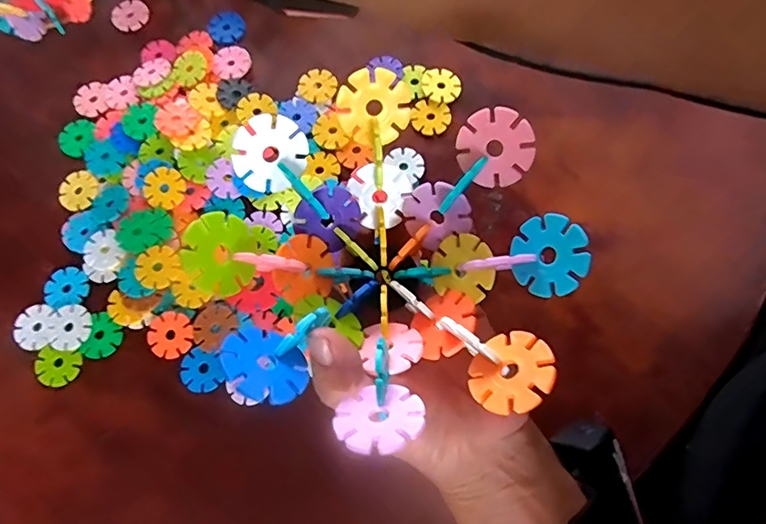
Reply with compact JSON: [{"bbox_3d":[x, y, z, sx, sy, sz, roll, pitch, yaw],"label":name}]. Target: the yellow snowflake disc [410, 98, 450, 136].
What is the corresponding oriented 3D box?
[{"bbox_3d":[0.038,-0.117,0.397,0.030,0.006,0.030,-1,74,3],"label":"yellow snowflake disc"}]

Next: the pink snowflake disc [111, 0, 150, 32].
[{"bbox_3d":[-0.226,-0.222,0.442,0.031,0.004,0.033,-1,74,3],"label":"pink snowflake disc"}]

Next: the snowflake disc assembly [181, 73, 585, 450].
[{"bbox_3d":[0.000,0.000,0.207,0.135,0.051,0.136,1,71,-2],"label":"snowflake disc assembly"}]

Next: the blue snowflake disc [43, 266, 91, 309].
[{"bbox_3d":[-0.235,0.019,0.364,0.033,0.004,0.029,-16,74,-2],"label":"blue snowflake disc"}]

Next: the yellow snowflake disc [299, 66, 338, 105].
[{"bbox_3d":[-0.054,-0.147,0.408,0.030,0.005,0.031,-1,74,3],"label":"yellow snowflake disc"}]

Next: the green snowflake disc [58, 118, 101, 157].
[{"bbox_3d":[-0.249,-0.102,0.400,0.031,0.008,0.034,0,72,0],"label":"green snowflake disc"}]

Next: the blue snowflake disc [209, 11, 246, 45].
[{"bbox_3d":[-0.137,-0.206,0.433,0.030,0.005,0.033,-1,74,3],"label":"blue snowflake disc"}]

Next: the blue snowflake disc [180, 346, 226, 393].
[{"bbox_3d":[-0.124,0.074,0.337,0.032,0.004,0.028,12,76,9],"label":"blue snowflake disc"}]

